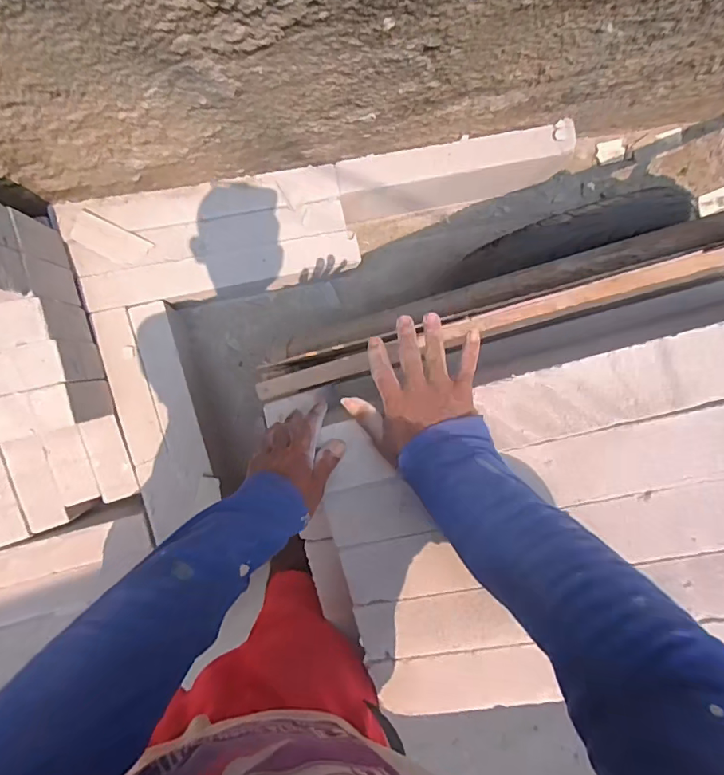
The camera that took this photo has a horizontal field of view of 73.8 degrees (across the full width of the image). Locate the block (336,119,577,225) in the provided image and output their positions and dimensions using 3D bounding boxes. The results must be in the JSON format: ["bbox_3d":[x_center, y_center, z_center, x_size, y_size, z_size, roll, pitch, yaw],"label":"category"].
[{"bbox_3d":[0.219,-0.523,1.199,0.580,0.210,0.096,-14,95,-6],"label":"block"}]

